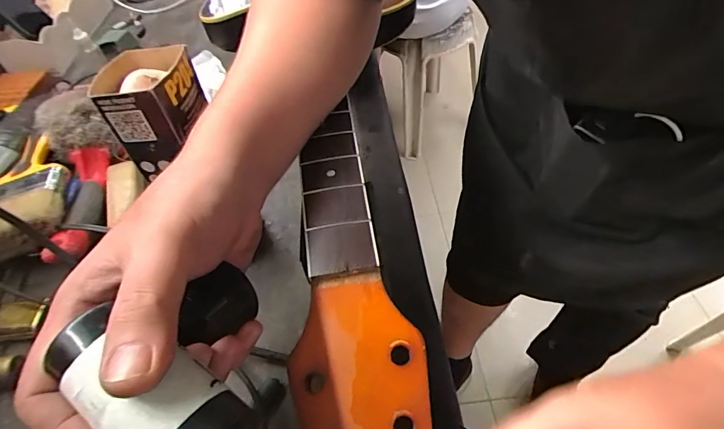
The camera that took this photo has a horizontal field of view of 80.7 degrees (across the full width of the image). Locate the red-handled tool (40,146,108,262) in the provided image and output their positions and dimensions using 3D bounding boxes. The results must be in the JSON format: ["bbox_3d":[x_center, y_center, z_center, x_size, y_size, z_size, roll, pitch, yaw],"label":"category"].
[{"bbox_3d":[-0.298,-0.013,0.454,0.053,0.035,0.161,-20,50,-10],"label":"red-handled tool"}]

